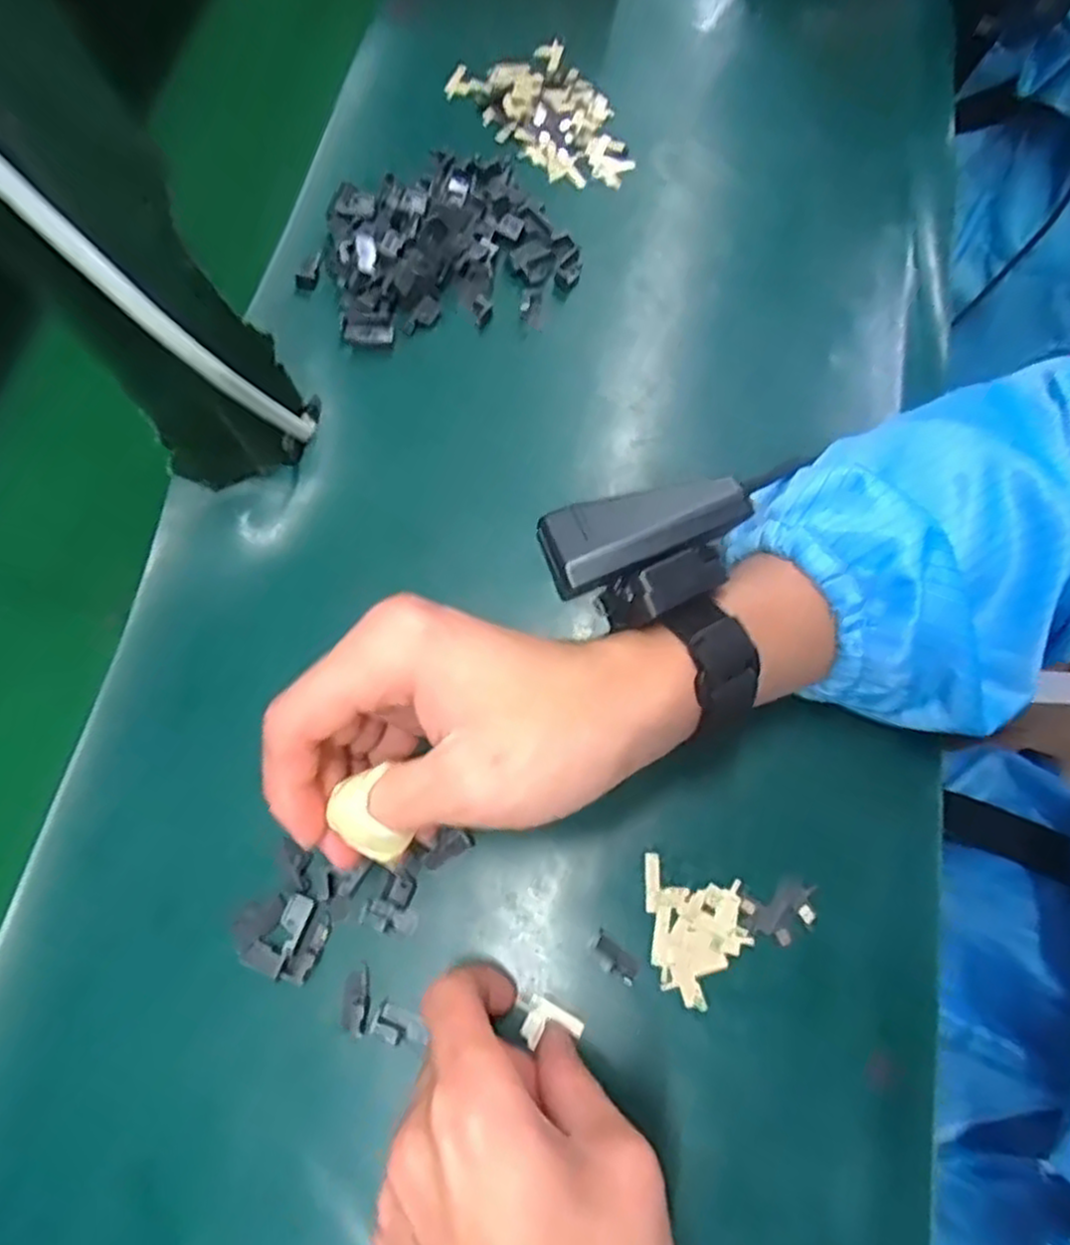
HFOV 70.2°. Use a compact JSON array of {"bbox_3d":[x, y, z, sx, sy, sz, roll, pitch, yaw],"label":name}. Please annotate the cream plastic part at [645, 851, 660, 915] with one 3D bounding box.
[{"bbox_3d":[0.047,0.102,0.300,0.006,0.004,0.022,0,69,4],"label":"cream plastic part"}]

